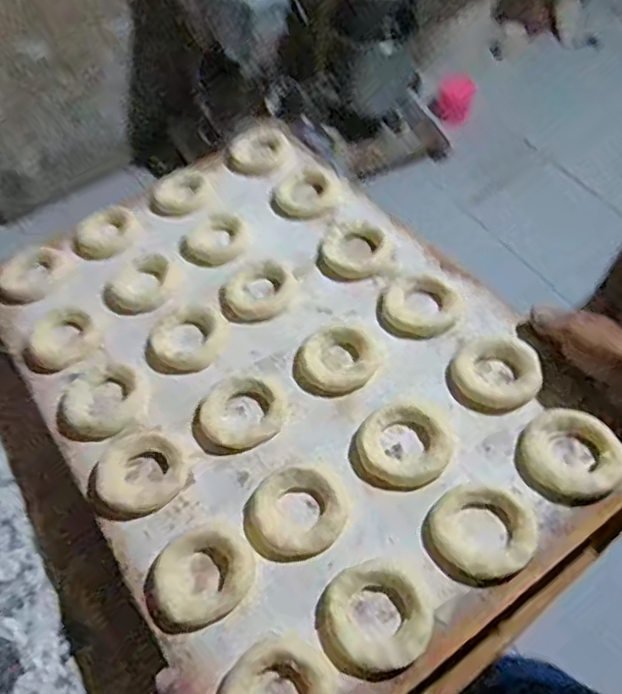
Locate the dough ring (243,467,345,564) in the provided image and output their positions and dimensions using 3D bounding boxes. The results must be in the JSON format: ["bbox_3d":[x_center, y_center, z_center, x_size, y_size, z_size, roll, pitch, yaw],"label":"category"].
[{"bbox_3d":[-0.013,0.128,0.482,0.076,0.012,0.066,-6,58,-4],"label":"dough ring"}]

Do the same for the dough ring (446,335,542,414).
[{"bbox_3d":[0.157,0.022,0.540,0.073,0.018,0.070,0,58,0],"label":"dough ring"}]

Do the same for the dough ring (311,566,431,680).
[{"bbox_3d":[0.044,0.191,0.437,0.076,0.019,0.071,0,58,0],"label":"dough ring"}]

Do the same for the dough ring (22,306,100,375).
[{"bbox_3d":[-0.246,-0.007,0.609,0.070,0.011,0.075,0,58,0],"label":"dough ring"}]

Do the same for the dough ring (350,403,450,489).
[{"bbox_3d":[0.073,0.080,0.504,0.077,0.014,0.072,-31,63,-17],"label":"dough ring"}]

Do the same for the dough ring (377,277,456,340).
[{"bbox_3d":[0.100,-0.039,0.595,0.070,0.011,0.073,0,58,0],"label":"dough ring"}]

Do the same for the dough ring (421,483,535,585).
[{"bbox_3d":[0.125,0.136,0.461,0.075,0.024,0.071,0,58,0],"label":"dough ring"}]

